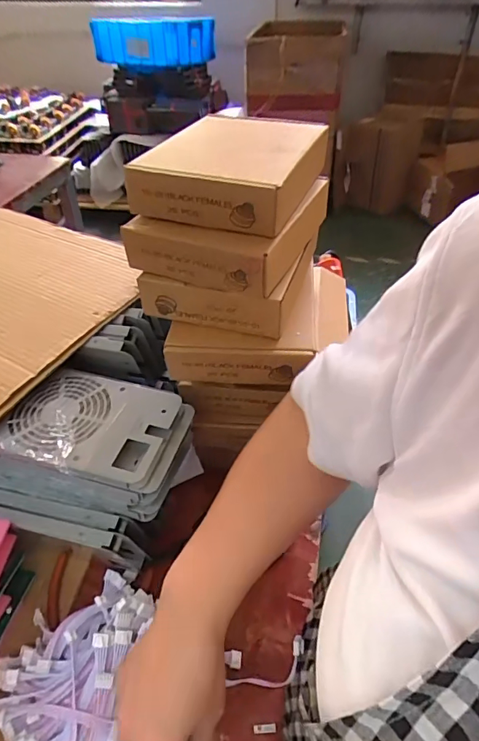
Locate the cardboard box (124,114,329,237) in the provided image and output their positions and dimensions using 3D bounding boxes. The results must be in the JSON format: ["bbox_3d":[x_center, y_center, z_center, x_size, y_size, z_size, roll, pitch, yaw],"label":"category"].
[{"bbox_3d":[-0.005,-0.185,0.405,0.132,0.042,0.160,13,43,15],"label":"cardboard box"}]

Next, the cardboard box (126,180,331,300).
[{"bbox_3d":[-0.002,-0.140,0.416,0.133,0.042,0.172,18,45,20],"label":"cardboard box"}]

